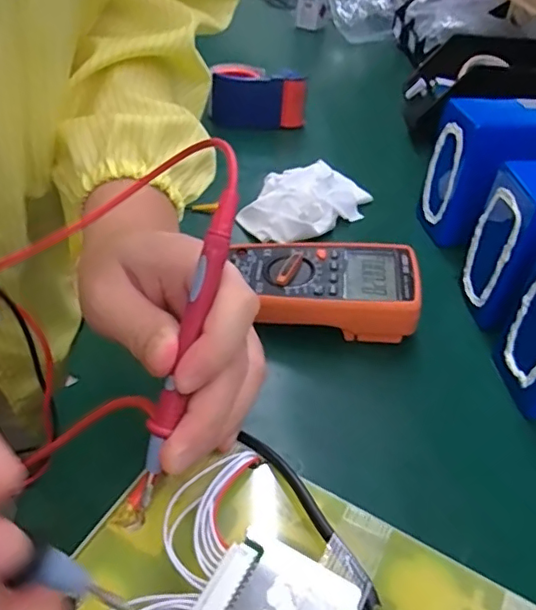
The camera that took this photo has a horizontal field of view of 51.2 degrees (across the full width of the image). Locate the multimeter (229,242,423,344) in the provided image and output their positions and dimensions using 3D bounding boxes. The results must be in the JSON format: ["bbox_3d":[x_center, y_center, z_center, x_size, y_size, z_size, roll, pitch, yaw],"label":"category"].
[{"bbox_3d":[0.047,-0.017,0.522,0.175,0.053,0.091,6,42,3],"label":"multimeter"}]

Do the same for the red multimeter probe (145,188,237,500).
[{"bbox_3d":[-0.032,0.018,0.221,0.008,0.129,0.009,19,4,20],"label":"red multimeter probe"}]

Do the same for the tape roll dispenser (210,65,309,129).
[{"bbox_3d":[-0.012,-0.316,0.847,0.140,0.077,0.070,3,42,0],"label":"tape roll dispenser"}]

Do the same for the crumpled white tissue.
[{"bbox_3d":[0.044,-0.120,0.648,0.163,0.033,0.095,-31,52,-32],"label":"crumpled white tissue"}]

